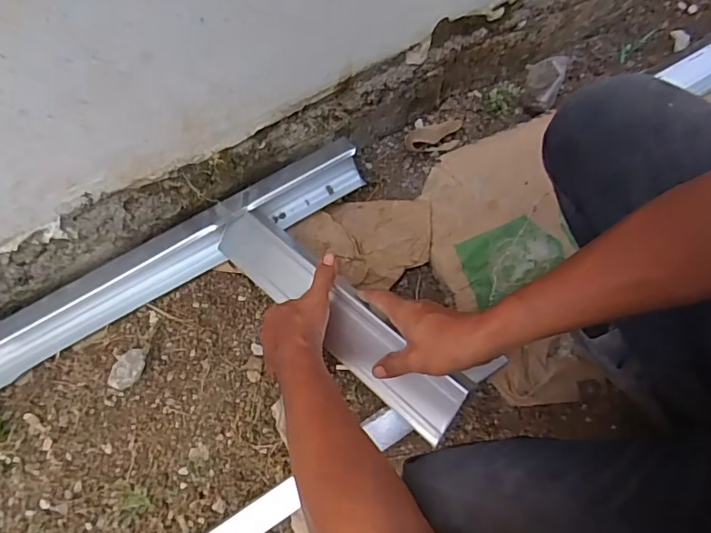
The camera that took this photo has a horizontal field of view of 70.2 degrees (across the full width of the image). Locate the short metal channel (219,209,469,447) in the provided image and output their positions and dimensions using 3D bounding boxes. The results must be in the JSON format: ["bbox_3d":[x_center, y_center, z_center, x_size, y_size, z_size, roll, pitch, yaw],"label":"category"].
[{"bbox_3d":[-0.034,0.050,0.612,0.070,0.051,0.388,-45,61,-11],"label":"short metal channel"}]

